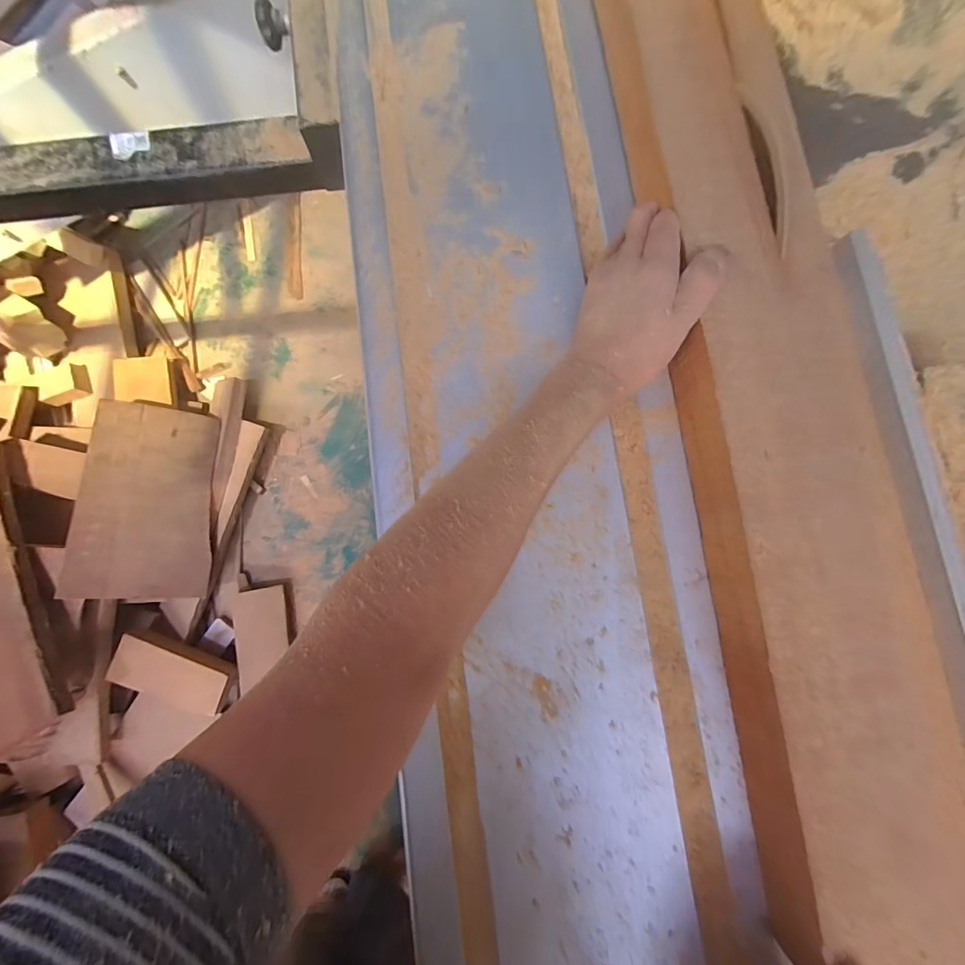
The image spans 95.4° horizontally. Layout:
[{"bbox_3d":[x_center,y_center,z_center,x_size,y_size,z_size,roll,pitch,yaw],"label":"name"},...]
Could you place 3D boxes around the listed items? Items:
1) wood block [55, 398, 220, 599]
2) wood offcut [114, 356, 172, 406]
[{"bbox_3d":[-0.756,0.043,1.008,0.029,0.256,0.430,-5,79,41],"label":"wood block"},{"bbox_3d":[-0.838,-0.253,1.087,0.113,0.020,0.129,0,71,-44],"label":"wood offcut"}]

